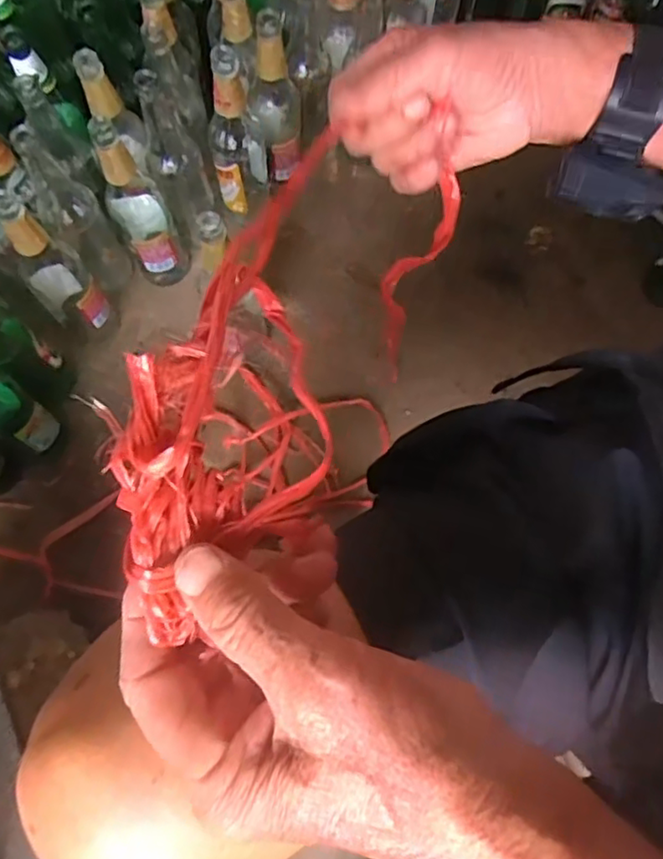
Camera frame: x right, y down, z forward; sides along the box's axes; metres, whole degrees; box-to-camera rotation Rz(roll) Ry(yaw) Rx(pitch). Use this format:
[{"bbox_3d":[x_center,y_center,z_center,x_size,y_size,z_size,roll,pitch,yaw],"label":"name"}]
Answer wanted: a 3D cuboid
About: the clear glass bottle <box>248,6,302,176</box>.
[{"bbox_3d":[-0.074,-0.408,0.789,0.066,0.212,0.055,-2,74,-2],"label":"clear glass bottle"}]

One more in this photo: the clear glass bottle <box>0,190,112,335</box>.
[{"bbox_3d":[-0.319,-0.179,0.723,0.057,0.231,0.052,0,74,-1],"label":"clear glass bottle"}]

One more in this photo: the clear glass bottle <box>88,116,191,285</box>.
[{"bbox_3d":[-0.232,-0.267,0.757,0.068,0.241,0.071,0,74,-1],"label":"clear glass bottle"}]

